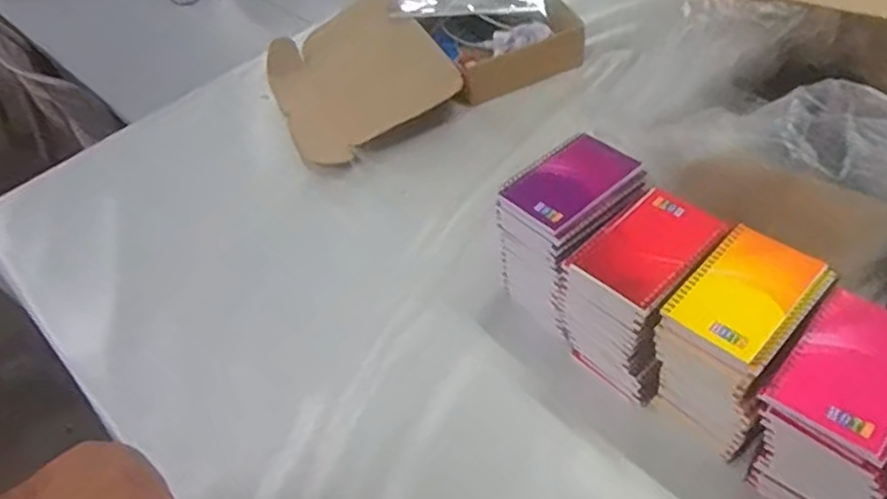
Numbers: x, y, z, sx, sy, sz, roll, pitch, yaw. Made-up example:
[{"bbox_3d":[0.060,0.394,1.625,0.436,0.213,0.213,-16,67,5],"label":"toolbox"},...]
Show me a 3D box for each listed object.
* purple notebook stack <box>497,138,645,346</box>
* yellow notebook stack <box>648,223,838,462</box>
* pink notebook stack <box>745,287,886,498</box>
[{"bbox_3d":[0.140,-0.012,0.750,0.134,0.165,0.108,-32,51,-19],"label":"purple notebook stack"},{"bbox_3d":[0.269,0.093,0.638,0.100,0.164,0.140,34,60,32],"label":"yellow notebook stack"},{"bbox_3d":[0.332,0.147,0.576,0.108,0.167,0.134,32,59,31],"label":"pink notebook stack"}]

